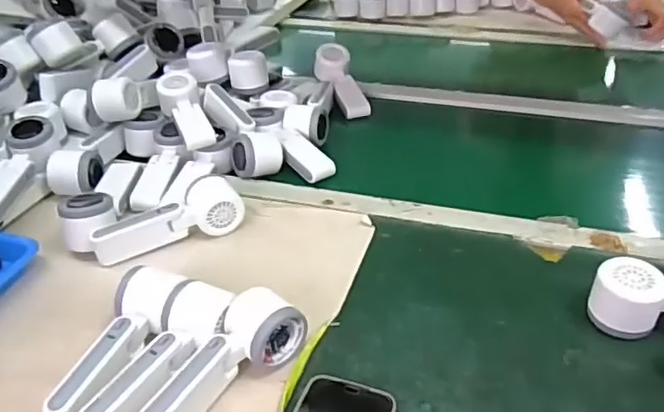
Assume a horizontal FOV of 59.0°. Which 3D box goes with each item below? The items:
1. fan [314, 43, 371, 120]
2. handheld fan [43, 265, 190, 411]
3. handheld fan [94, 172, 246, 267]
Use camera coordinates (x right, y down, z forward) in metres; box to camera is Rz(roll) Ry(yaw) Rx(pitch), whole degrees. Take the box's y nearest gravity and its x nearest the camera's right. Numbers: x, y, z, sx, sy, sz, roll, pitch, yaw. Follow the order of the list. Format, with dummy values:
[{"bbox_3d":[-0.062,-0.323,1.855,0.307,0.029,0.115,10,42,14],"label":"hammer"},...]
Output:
[{"bbox_3d":[0.015,-0.207,0.980,0.056,0.034,0.169,-12,54,-14],"label":"fan"},{"bbox_3d":[-0.187,0.125,0.513,0.043,0.065,0.159,9,35,17],"label":"handheld fan"},{"bbox_3d":[-0.188,0.015,0.673,0.163,0.051,0.056,-15,35,-18],"label":"handheld fan"}]

